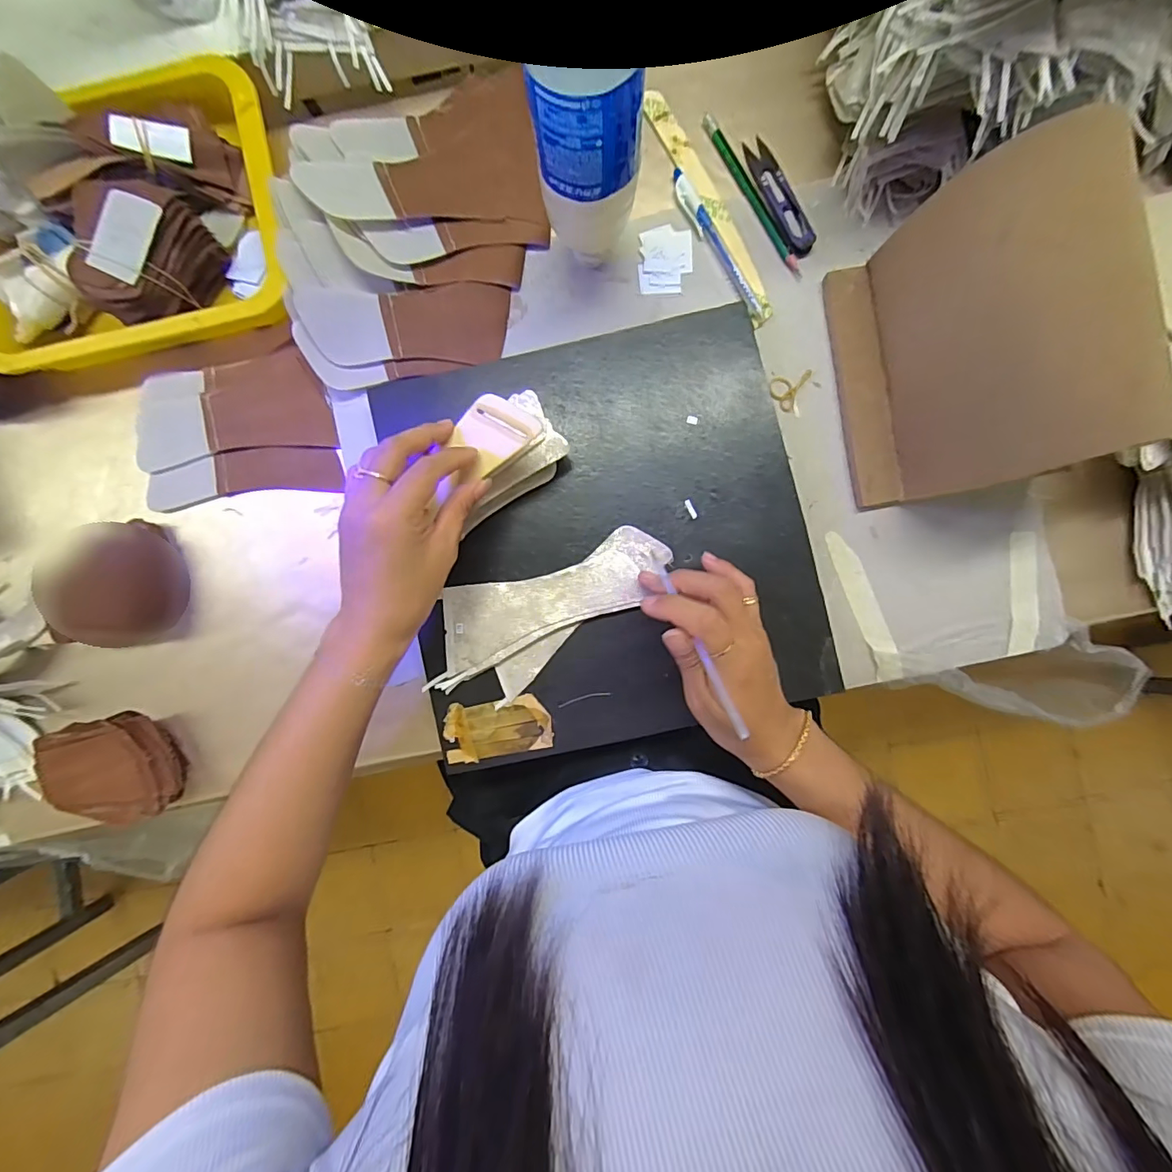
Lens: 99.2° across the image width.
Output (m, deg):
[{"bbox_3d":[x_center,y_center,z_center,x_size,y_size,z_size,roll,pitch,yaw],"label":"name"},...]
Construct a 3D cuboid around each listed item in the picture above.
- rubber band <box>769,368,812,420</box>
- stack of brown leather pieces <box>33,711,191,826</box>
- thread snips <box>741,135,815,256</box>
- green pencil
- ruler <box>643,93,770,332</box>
[{"bbox_3d":[0.161,-0.156,0.396,0.028,0.004,0.036,15,91,1],"label":"rubber band"},{"bbox_3d":[-0.377,0.146,0.401,0.093,0.041,0.086,-19,90,2],"label":"stack of brown leather pieces"},{"bbox_3d":[0.152,-0.308,0.395,0.023,0.009,0.099,-25,90,2],"label":"thread snips"},{"bbox_3d":[0.131,-0.308,0.395,0.010,0.009,0.146,-30,90,0],"label":"green pencil"},{"bbox_3d":[0.098,-0.302,0.397,0.020,0.008,0.204,-27,90,2],"label":"ruler"}]

